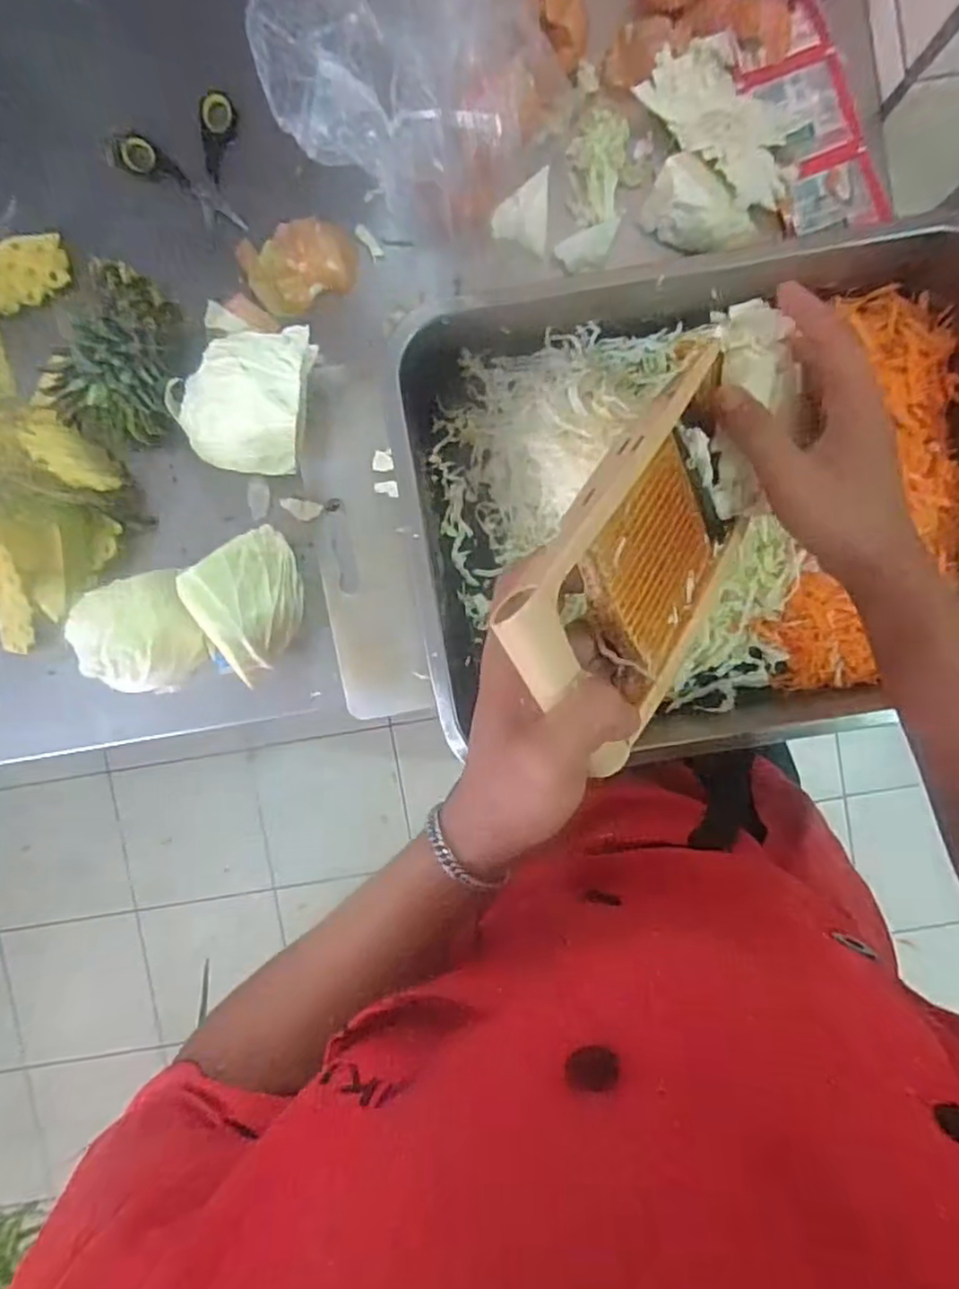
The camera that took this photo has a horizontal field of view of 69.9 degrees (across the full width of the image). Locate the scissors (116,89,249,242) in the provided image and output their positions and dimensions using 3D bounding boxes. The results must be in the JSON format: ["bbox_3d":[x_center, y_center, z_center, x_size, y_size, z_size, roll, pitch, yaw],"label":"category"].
[{"bbox_3d":[-0.231,-0.380,0.557,0.100,0.009,0.105,-22,92,2],"label":"scissors"}]

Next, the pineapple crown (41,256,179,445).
[{"bbox_3d":[-0.271,-0.215,0.525,0.088,0.066,0.123,26,93,-1],"label":"pineapple crown"}]

